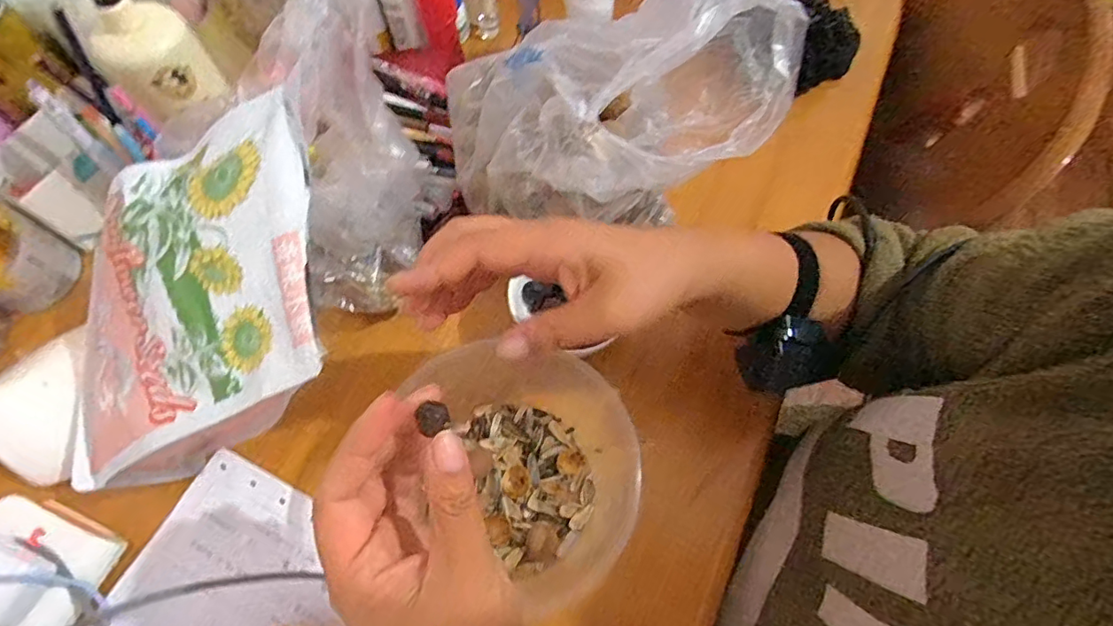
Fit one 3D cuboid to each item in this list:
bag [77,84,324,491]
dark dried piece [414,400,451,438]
[{"bbox_3d":[-0.232,-0.008,0.331,0.220,0.024,0.201,-24,74,20],"label":"bag"},{"bbox_3d":[-0.053,0.045,0.234,0.013,0.005,0.012,-24,66,-9],"label":"dark dried piece"}]

